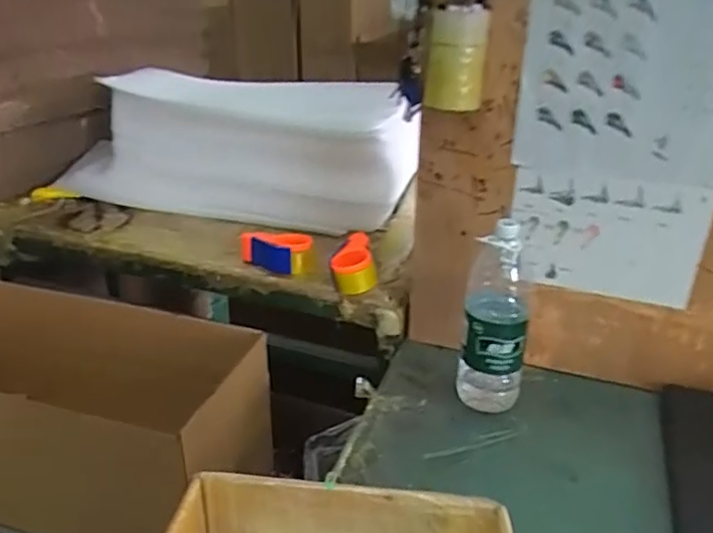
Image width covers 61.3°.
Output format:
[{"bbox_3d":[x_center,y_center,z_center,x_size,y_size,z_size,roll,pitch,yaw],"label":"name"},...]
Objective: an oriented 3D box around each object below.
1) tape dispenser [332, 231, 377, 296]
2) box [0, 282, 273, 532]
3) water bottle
[{"bbox_3d":[-0.006,-0.008,1.208,0.087,0.076,0.125,-1,27,0],"label":"tape dispenser"},{"bbox_3d":[-0.631,0.283,1.212,0.859,0.327,0.324,6,28,13],"label":"box"},{"bbox_3d":[0.224,0.090,0.972,0.105,0.321,0.076,5,27,10],"label":"water bottle"}]

